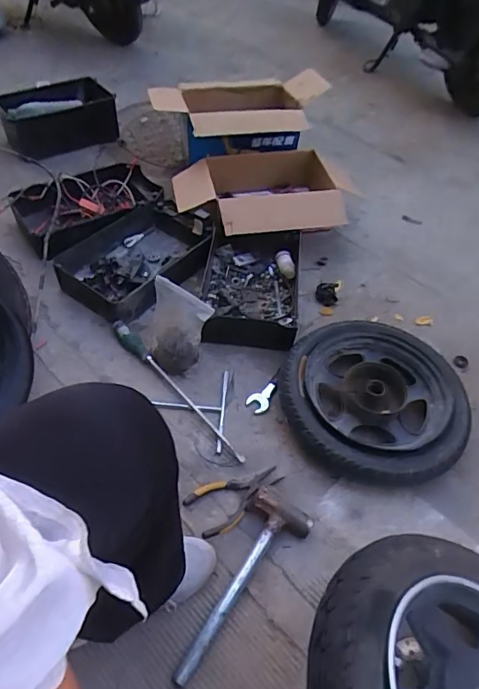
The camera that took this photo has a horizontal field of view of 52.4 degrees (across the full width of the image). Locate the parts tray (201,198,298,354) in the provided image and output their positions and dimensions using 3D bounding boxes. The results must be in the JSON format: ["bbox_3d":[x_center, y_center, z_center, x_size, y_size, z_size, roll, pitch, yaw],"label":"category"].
[{"bbox_3d":[0.022,-0.134,1.096,0.216,0.079,0.331,7,49,2],"label":"parts tray"}]

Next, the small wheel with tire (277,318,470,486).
[{"bbox_3d":[0.244,0.099,0.908,0.322,0.078,0.315,2,49,-2],"label":"small wheel with tire"}]

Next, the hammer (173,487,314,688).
[{"bbox_3d":[0.015,0.351,0.712,0.095,0.031,0.298,23,51,15],"label":"hammer"}]

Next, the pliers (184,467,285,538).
[{"bbox_3d":[-0.005,0.248,0.808,0.162,0.010,0.082,-27,56,-25],"label":"pliers"}]

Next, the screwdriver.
[{"bbox_3d":[-0.126,0.077,0.940,0.034,0.025,0.400,-33,59,-28],"label":"screwdriver"}]

